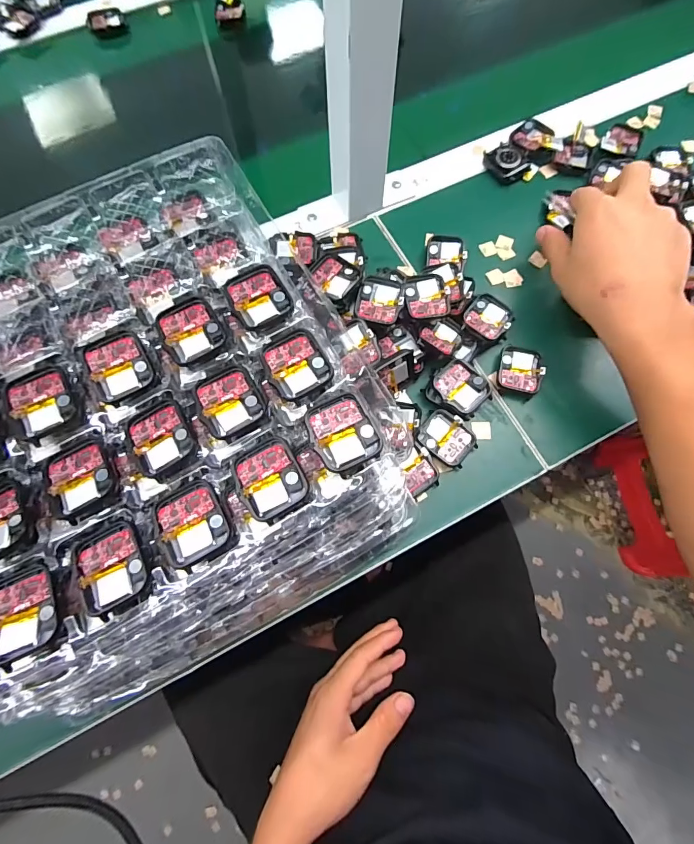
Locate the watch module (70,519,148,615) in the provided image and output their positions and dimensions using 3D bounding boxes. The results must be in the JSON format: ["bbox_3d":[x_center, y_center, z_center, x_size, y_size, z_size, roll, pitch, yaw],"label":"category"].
[{"bbox_3d":[-0.130,0.078,0.222,0.036,0.007,0.045,-25,73,-8],"label":"watch module"}]

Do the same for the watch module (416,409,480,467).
[{"bbox_3d":[0.083,0.013,0.334,0.045,0.008,0.037,34,75,11],"label":"watch module"}]

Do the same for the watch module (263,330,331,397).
[{"bbox_3d":[-0.032,-0.037,0.256,0.037,0.005,0.042,-27,74,-9],"label":"watch module"}]

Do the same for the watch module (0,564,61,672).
[{"bbox_3d":[-0.172,0.100,0.212,0.034,0.010,0.045,-30,74,-9],"label":"watch module"}]

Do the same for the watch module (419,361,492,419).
[{"bbox_3d":[0.095,-0.029,0.340,0.047,0.015,0.043,35,75,11],"label":"watch module"}]

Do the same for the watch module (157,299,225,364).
[{"bbox_3d":[-0.102,-0.060,0.263,0.036,0.005,0.042,-28,74,-9],"label":"watch module"}]

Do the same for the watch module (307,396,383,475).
[{"bbox_3d":[-0.002,0.005,0.239,0.036,0.006,0.042,-29,74,-9],"label":"watch module"}]

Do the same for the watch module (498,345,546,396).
[{"bbox_3d":[0.152,-0.046,0.355,0.036,0.010,0.041,10,72,4],"label":"watch module"}]

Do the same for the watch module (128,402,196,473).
[{"bbox_3d":[-0.112,0.009,0.244,0.035,0.006,0.040,-27,74,-9],"label":"watch module"}]

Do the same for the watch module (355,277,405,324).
[{"bbox_3d":[0.028,-0.103,0.338,0.037,0.005,0.040,10,72,3],"label":"watch module"}]

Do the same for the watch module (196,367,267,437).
[{"bbox_3d":[-0.073,-0.014,0.251,0.037,0.004,0.040,-26,73,-8],"label":"watch module"}]

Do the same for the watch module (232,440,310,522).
[{"bbox_3d":[-0.045,0.033,0.235,0.036,0.007,0.042,-28,74,-9],"label":"watch module"}]

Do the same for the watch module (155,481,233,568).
[{"bbox_3d":[-0.087,0.057,0.229,0.036,0.006,0.041,-29,74,-9],"label":"watch module"}]

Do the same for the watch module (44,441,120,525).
[{"bbox_3d":[-0.156,0.033,0.234,0.037,0.007,0.042,-29,74,-9],"label":"watch module"}]

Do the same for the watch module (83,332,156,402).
[{"bbox_3d":[-0.144,-0.037,0.254,0.035,0.007,0.041,-26,73,-8],"label":"watch module"}]

